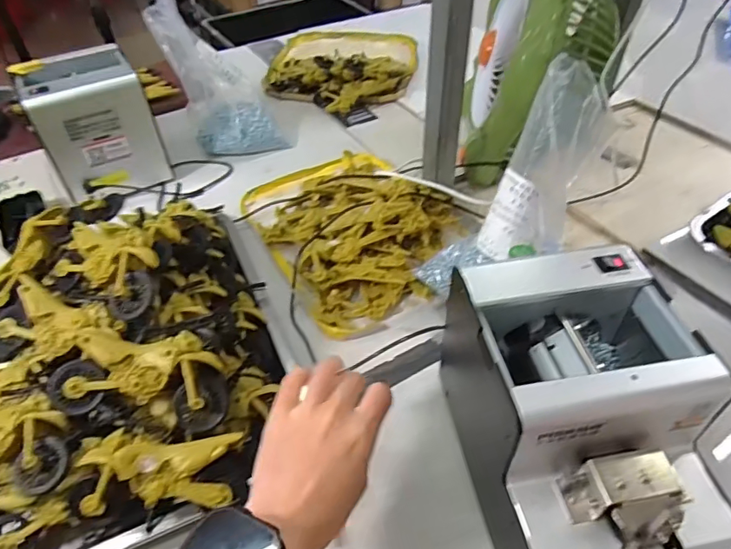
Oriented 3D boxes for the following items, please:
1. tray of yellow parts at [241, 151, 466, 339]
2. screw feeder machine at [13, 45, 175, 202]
[{"bbox_3d":[-0.011,-0.068,0.575,0.203,0.057,0.274,-23,49,-21],"label":"tray of yellow parts"},{"bbox_3d":[-0.338,-0.189,0.636,0.123,0.128,0.115,-25,50,-23],"label":"screw feeder machine"}]

